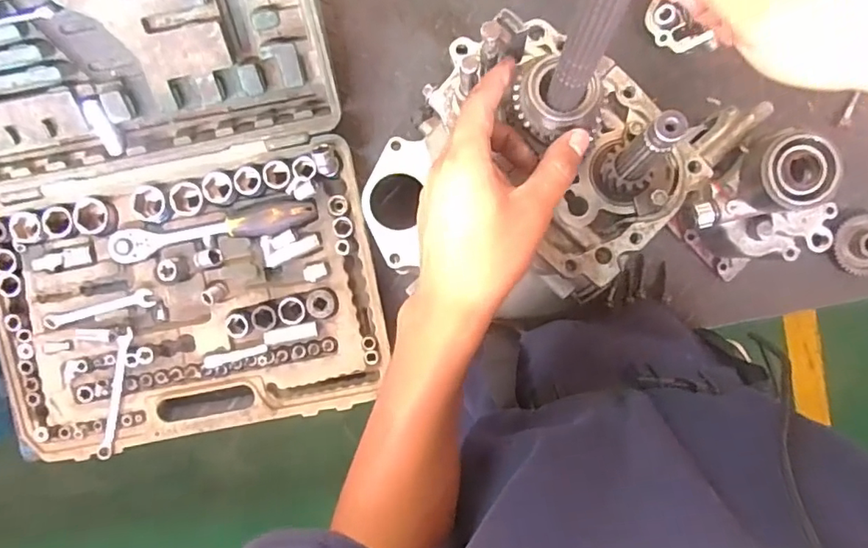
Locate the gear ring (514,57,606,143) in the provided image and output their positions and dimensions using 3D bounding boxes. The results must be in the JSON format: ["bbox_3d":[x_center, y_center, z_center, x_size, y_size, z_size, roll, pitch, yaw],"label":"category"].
[{"bbox_3d":[0.077,-0.105,0.325,0.051,0.016,0.045,-6,94,2],"label":"gear ring"}]

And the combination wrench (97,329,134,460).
[{"bbox_3d":[-0.385,0.145,0.654,0.017,0.014,0.158,12,95,1],"label":"combination wrench"}]

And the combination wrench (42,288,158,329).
[{"bbox_3d":[-0.401,0.043,0.647,0.131,0.015,0.023,-12,94,3],"label":"combination wrench"}]

